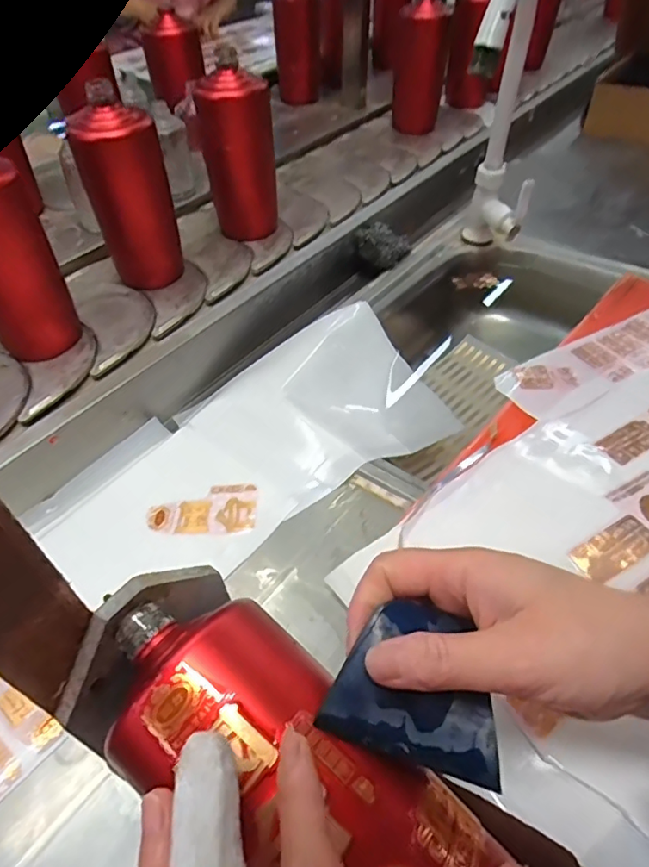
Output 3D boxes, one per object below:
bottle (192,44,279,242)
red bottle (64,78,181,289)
[{"bbox_3d":[-0.098,-0.324,0.639,0.066,0.177,0.072,37,59,28],"label":"bottle"},{"bbox_3d":[-0.203,-0.246,0.567,0.059,0.181,0.064,17,52,15],"label":"red bottle"}]

